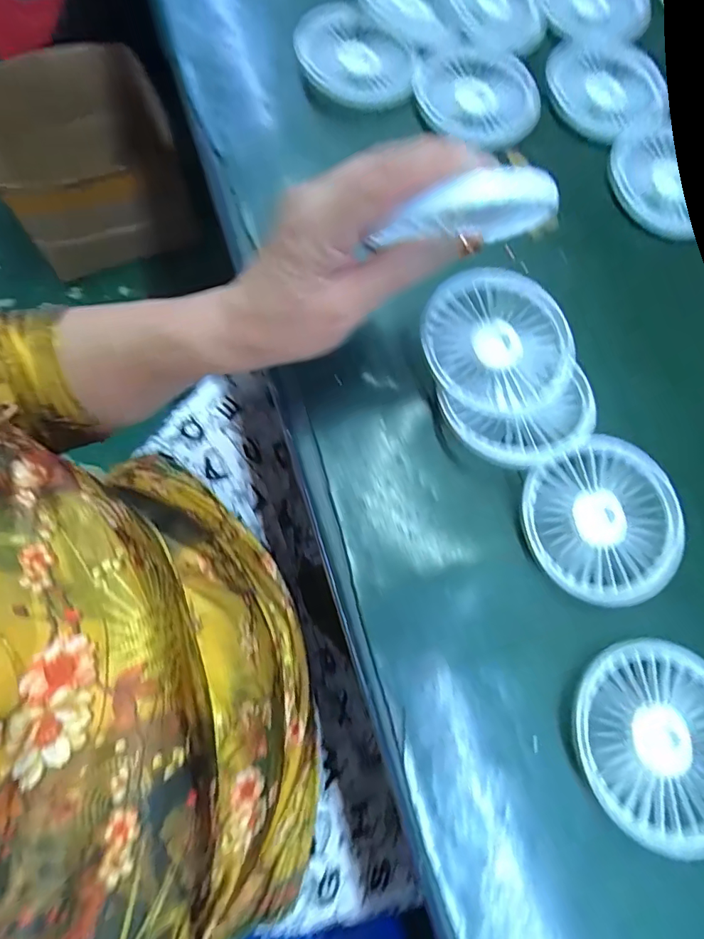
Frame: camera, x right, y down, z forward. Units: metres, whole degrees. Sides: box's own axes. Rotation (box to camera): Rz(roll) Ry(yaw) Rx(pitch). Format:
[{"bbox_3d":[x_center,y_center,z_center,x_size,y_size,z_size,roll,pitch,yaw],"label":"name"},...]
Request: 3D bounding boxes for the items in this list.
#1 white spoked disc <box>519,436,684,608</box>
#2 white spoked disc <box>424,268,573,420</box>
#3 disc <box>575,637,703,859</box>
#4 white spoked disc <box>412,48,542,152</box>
[{"bbox_3d":[0.143,0.031,0.272,0.089,0.016,0.086,1,74,-5],"label":"white spoked disc"},{"bbox_3d":[0.088,-0.077,0.283,0.089,0.007,0.088,1,79,-4],"label":"white spoked disc"},{"bbox_3d":[0.157,0.137,0.241,0.082,0.022,0.092,13,74,-2],"label":"disc"},{"bbox_3d":[0.097,-0.288,0.359,0.096,0.007,0.090,1,74,-5],"label":"white spoked disc"}]

